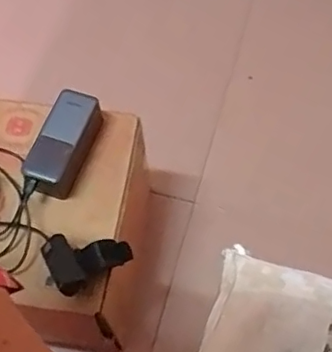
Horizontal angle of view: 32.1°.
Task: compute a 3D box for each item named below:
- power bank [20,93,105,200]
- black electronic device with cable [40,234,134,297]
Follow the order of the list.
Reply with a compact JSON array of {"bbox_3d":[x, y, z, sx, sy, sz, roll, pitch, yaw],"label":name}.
[{"bbox_3d":[-0.130,-0.041,0.734,0.055,0.047,0.130,18,65,12],"label":"power bank"},{"bbox_3d":[-0.094,0.088,0.669,0.093,0.040,0.070,-34,66,-13],"label":"black electronic device with cable"}]

